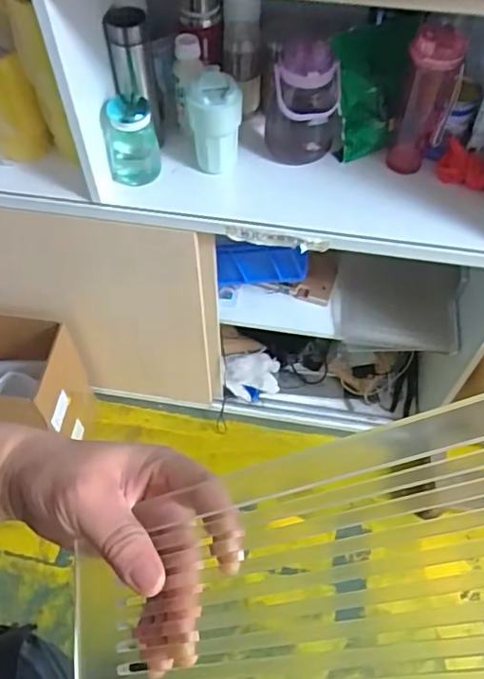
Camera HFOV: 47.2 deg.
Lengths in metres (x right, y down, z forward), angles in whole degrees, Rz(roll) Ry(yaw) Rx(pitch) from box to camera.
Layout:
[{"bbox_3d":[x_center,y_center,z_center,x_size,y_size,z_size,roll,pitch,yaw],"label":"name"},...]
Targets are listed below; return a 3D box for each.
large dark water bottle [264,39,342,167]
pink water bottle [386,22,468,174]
[{"bbox_3d":[0.104,-0.400,0.935,0.127,0.181,0.122,1,57,0],"label":"large dark water bottle"},{"bbox_3d":[0.294,-0.374,0.887,0.080,0.224,0.080,22,60,14],"label":"pink water bottle"}]

